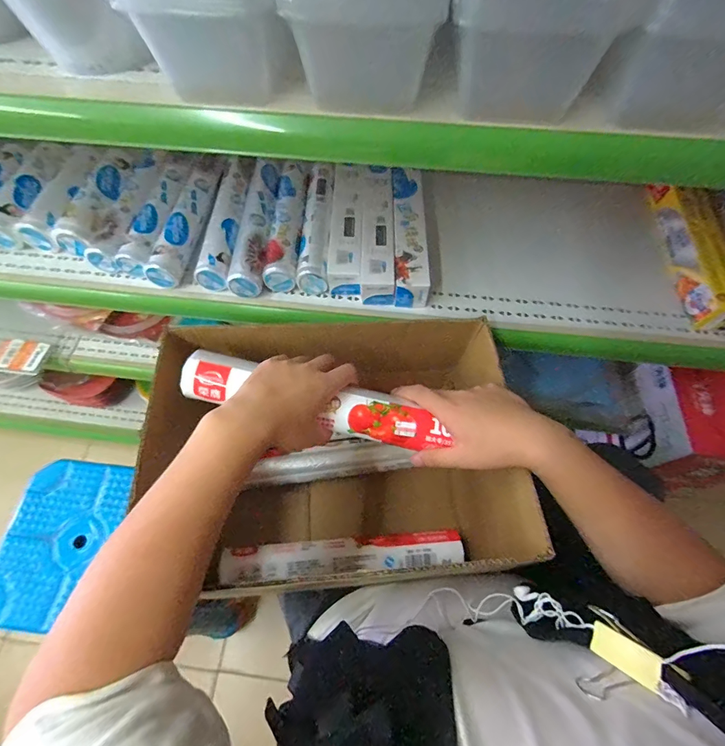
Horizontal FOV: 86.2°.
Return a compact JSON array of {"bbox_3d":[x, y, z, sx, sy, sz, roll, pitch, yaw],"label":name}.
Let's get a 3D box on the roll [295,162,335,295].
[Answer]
[{"bbox_3d":[-0.073,-0.241,0.618,0.047,0.038,0.248,0,64,1],"label":"roll"}]

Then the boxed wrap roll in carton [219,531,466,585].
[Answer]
[{"bbox_3d":[-0.026,0.271,0.572,0.348,0.041,0.048,-4,64,-2],"label":"boxed wrap roll in carton"}]

